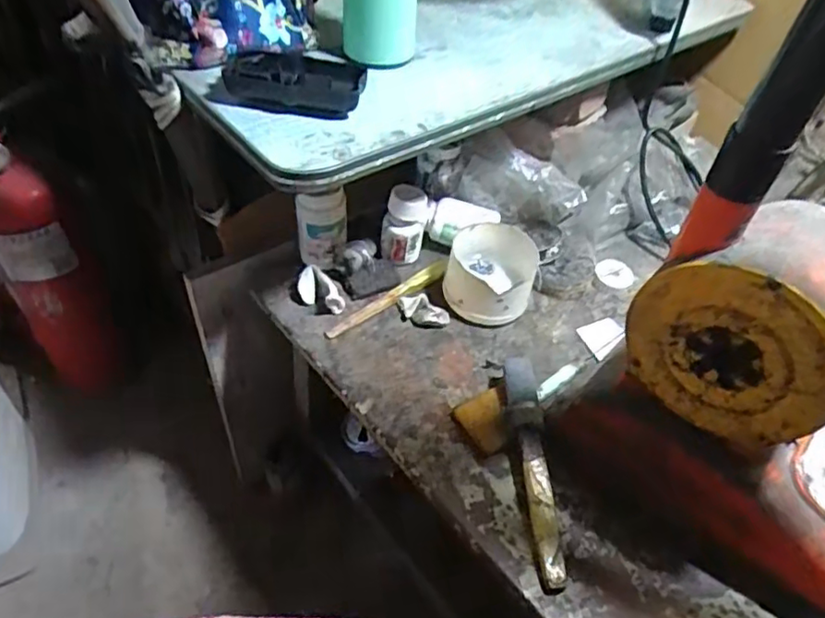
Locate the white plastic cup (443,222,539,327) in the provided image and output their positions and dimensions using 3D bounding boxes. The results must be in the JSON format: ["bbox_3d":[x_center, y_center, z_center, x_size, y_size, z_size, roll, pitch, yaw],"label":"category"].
[{"bbox_3d":[0.079,-0.035,0.624,0.085,0.058,0.090,2,47,-2],"label":"white plastic cup"}]

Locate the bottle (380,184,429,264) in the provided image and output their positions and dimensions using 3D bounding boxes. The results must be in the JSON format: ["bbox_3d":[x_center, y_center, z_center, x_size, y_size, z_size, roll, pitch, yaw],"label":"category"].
[{"bbox_3d":[-0.008,-0.091,0.647,0.041,0.074,0.045,12,48,7],"label":"bottle"}]

